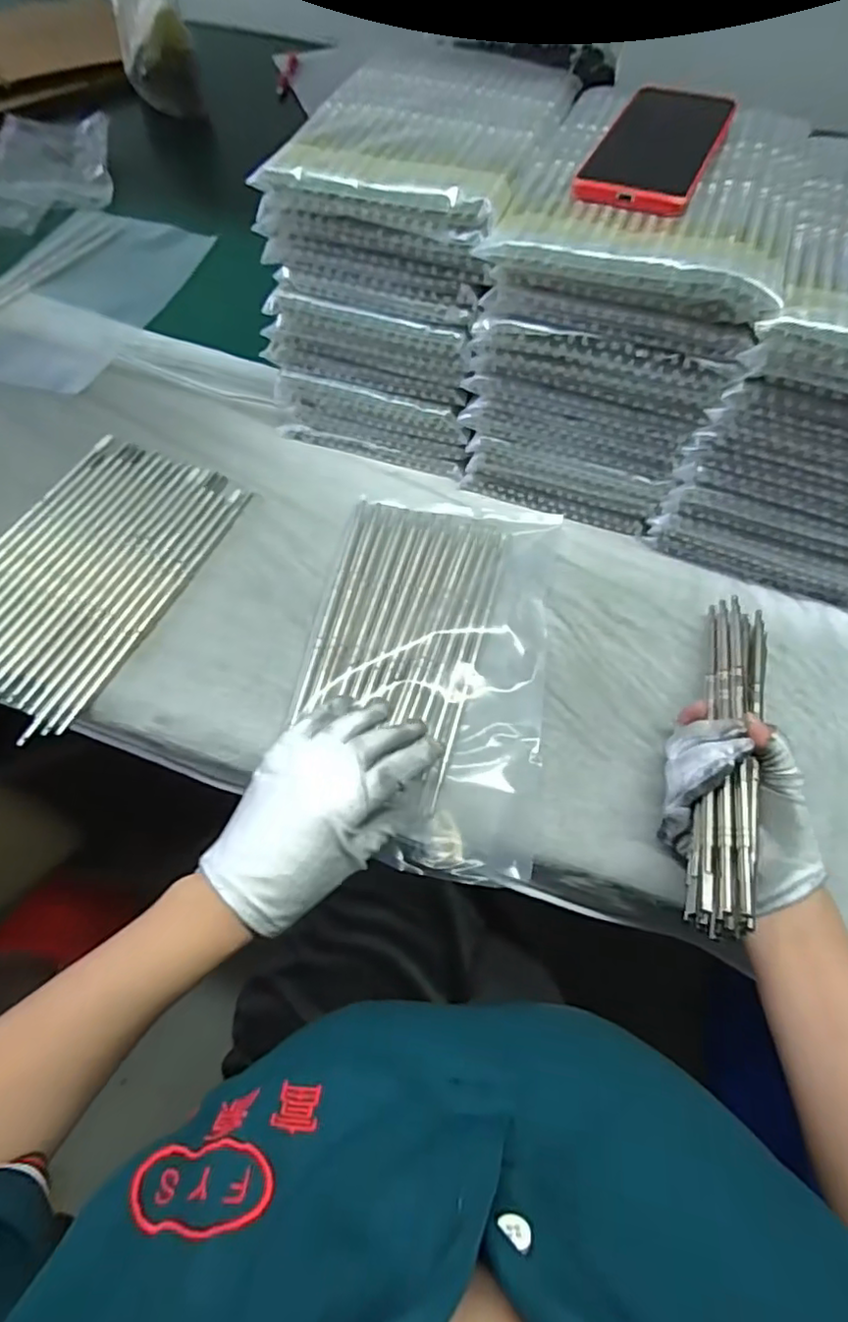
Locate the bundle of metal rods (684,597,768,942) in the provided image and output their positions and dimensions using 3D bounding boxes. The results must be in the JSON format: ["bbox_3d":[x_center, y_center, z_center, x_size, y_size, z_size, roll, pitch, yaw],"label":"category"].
[{"bbox_3d":[0.208,0.050,0.406,0.047,0.037,0.267,21,47,10],"label":"bundle of metal rods"}]

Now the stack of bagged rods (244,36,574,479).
[{"bbox_3d":[-0.015,-0.342,0.551,0.184,0.224,0.206,17,63,8],"label":"stack of bagged rods"}]

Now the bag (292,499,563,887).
[{"bbox_3d":[0.005,-0.003,0.474,0.181,0.026,0.310,10,62,4],"label":"bag"}]

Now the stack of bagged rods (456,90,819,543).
[{"bbox_3d":[0.167,-0.298,0.530,0.186,0.224,0.253,20,63,9],"label":"stack of bagged rods"}]

